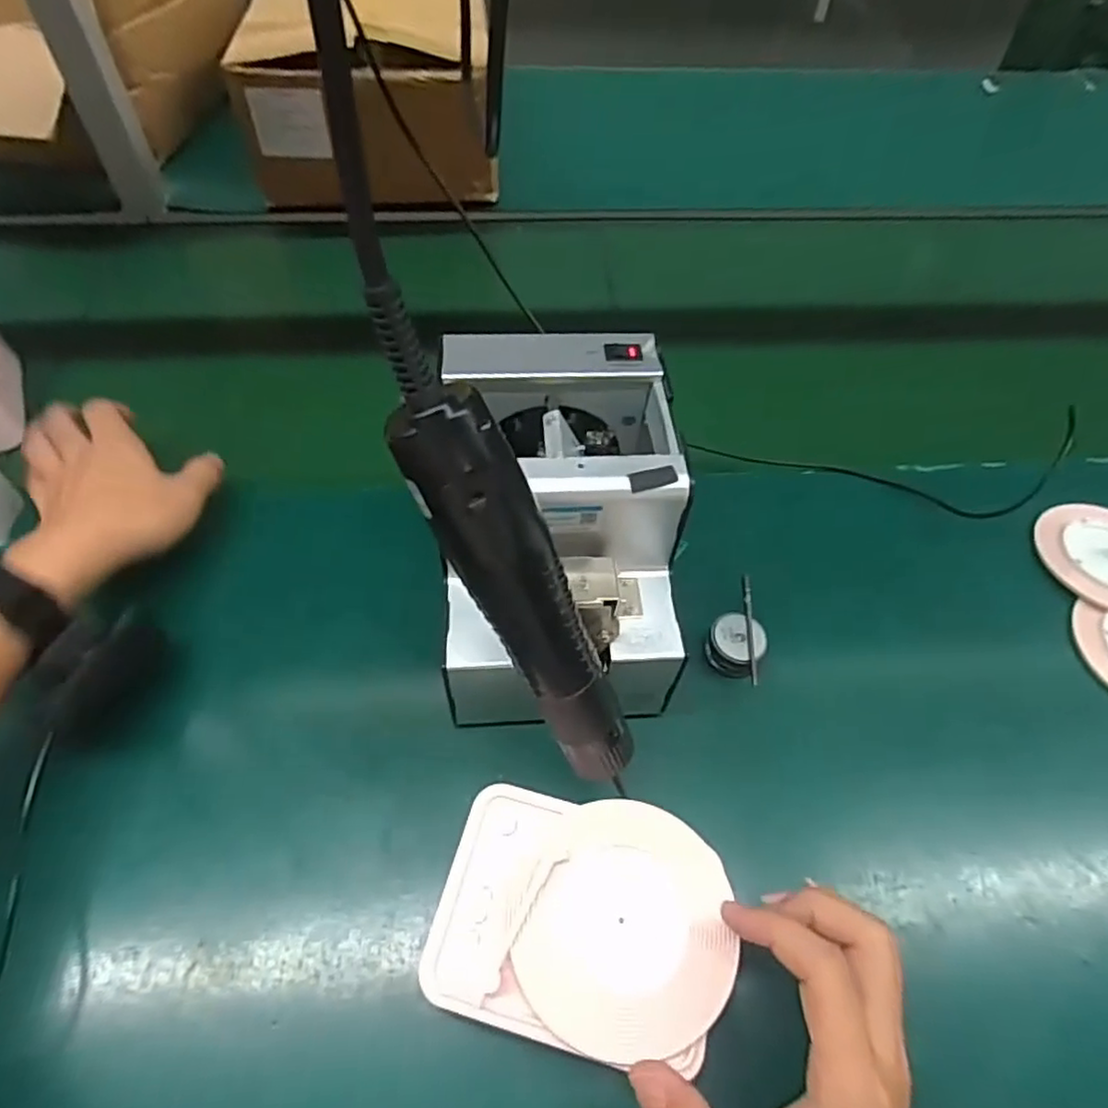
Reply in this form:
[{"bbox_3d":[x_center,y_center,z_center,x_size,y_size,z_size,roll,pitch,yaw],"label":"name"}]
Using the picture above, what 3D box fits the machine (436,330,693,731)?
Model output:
[{"bbox_3d":[0.002,-0.017,0.393,0.125,0.143,0.178,0,58,-2],"label":"machine"}]

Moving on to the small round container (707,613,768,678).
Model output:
[{"bbox_3d":[0.117,0.061,0.432,0.033,0.032,0.035,1,57,-2],"label":"small round container"}]

